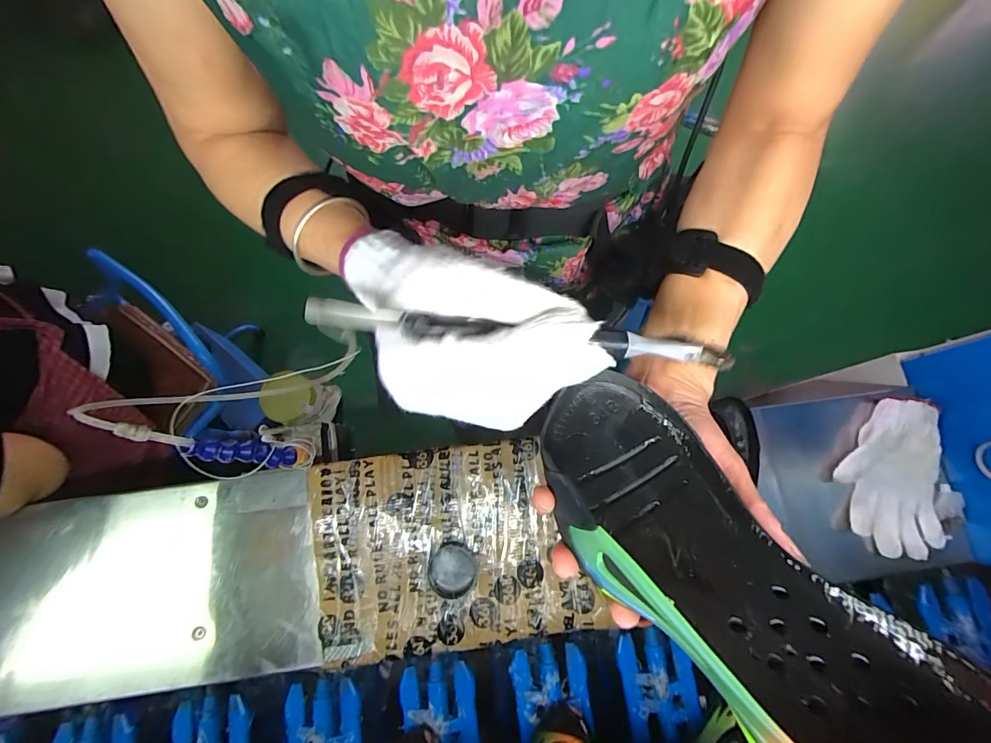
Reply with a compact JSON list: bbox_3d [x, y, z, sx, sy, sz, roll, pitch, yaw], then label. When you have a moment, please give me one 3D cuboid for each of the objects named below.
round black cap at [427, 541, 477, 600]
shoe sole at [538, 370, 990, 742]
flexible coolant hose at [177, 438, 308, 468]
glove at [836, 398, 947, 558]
[{"bbox_3d":[-0.054,0.249,0.526,0.058,0.016,0.065,14,77,3],"label":"round black cap"},{"bbox_3d":[0.097,0.083,0.194,0.088,0.042,0.230,-32,41,-8],"label":"shoe sole"},{"bbox_3d":[-0.292,0.098,0.503,0.038,0.143,0.026,-3,75,29],"label":"flexible coolant hose"},{"bbox_3d":[0.521,0.135,0.550,0.130,0.035,0.202,7,77,1],"label":"glove"}]

